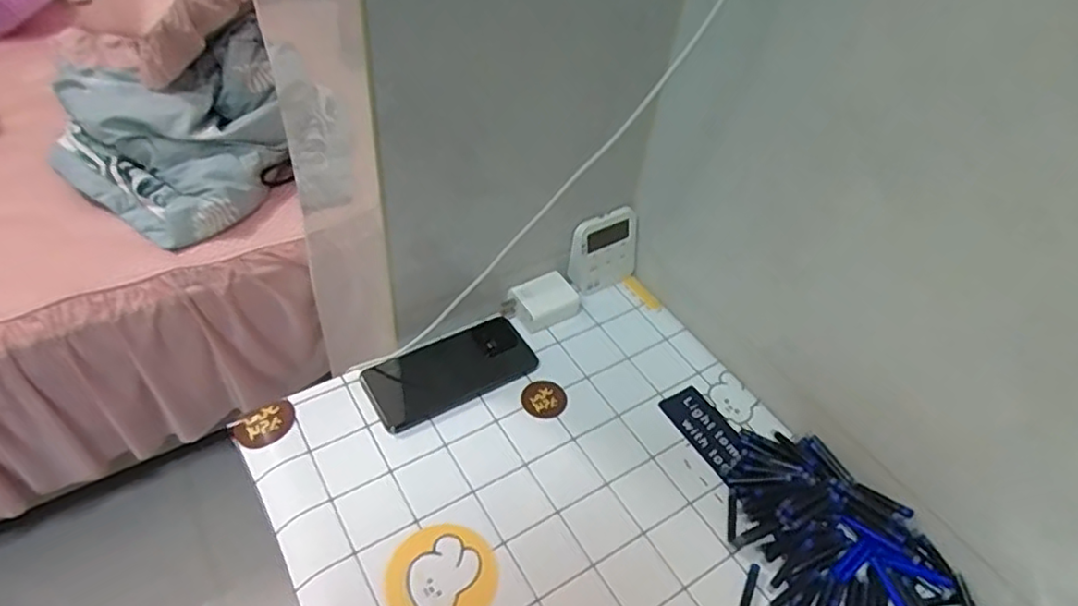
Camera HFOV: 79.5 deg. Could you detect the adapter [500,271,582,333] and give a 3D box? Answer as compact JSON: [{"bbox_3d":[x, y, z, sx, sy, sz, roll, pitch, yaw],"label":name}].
[{"bbox_3d":[0.003,0.001,0.638,0.070,0.023,0.048,-25,55,-26],"label":"adapter"}]

